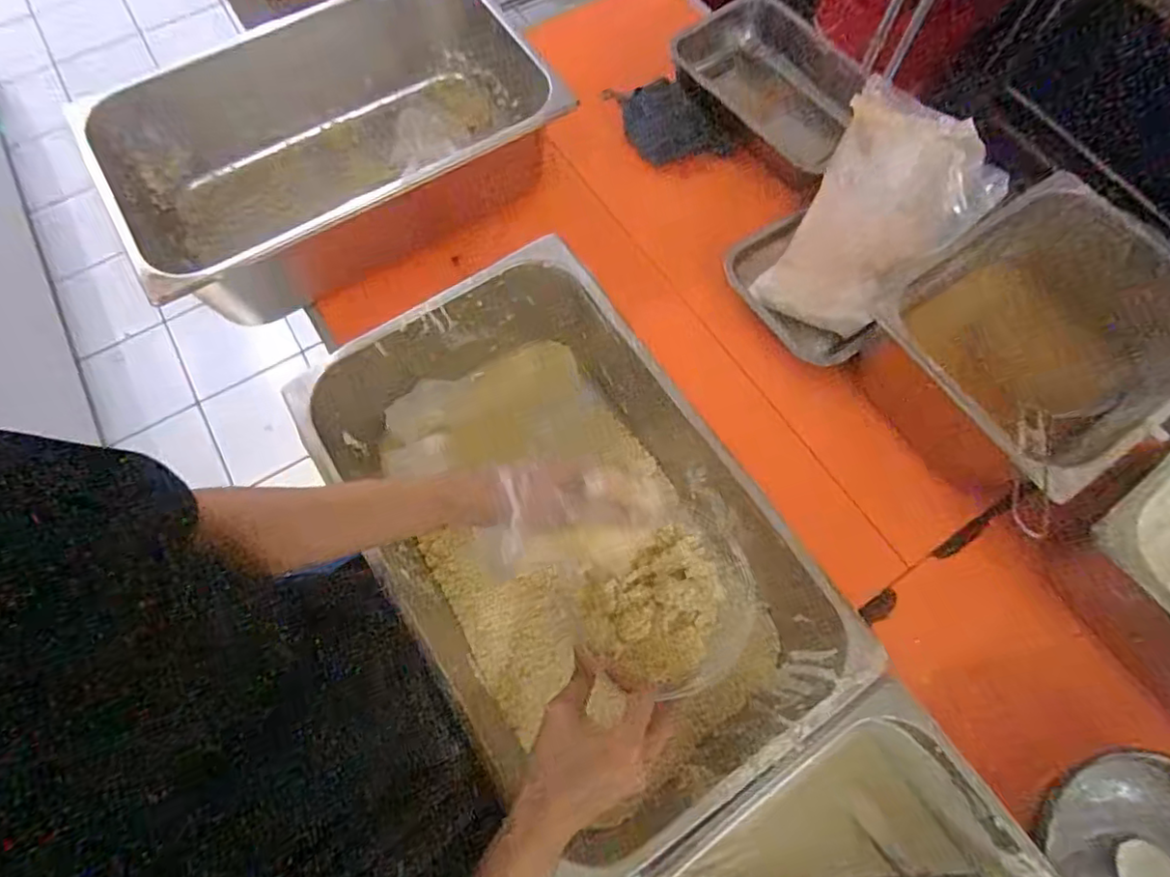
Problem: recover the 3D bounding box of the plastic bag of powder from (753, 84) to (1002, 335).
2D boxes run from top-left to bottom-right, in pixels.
[{"bbox_3d":[0.320,-0.229,0.675,0.161,0.250,0.040,31,52,10],"label":"plastic bag of powder"}]

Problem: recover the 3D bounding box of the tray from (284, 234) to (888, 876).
[{"bbox_3d":[-0.018,0.091,0.604,0.324,0.174,0.520,-32,72,-12],"label":"tray"}]

